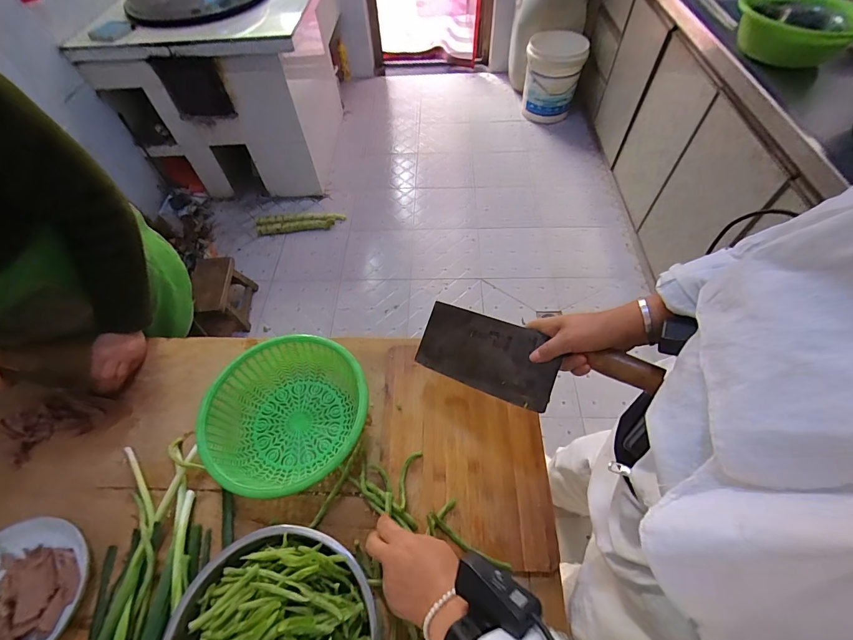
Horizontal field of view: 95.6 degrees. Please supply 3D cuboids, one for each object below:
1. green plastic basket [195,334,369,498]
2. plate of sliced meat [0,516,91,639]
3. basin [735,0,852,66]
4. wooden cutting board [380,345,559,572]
[{"bbox_3d":[-0.200,0.139,0.572,0.219,0.079,0.220,-1,58,2],"label":"green plastic basket"},{"bbox_3d":[-0.516,0.344,0.479,0.153,0.045,0.161,-1,58,2],"label":"plate of sliced meat"},{"bbox_3d":[0.934,-0.757,0.991,0.271,0.098,0.271,22,62,16],"label":"basin"},{"bbox_3d":[0.052,0.176,0.562,0.228,0.021,0.296,-1,58,2],"label":"wooden cutting board"}]

